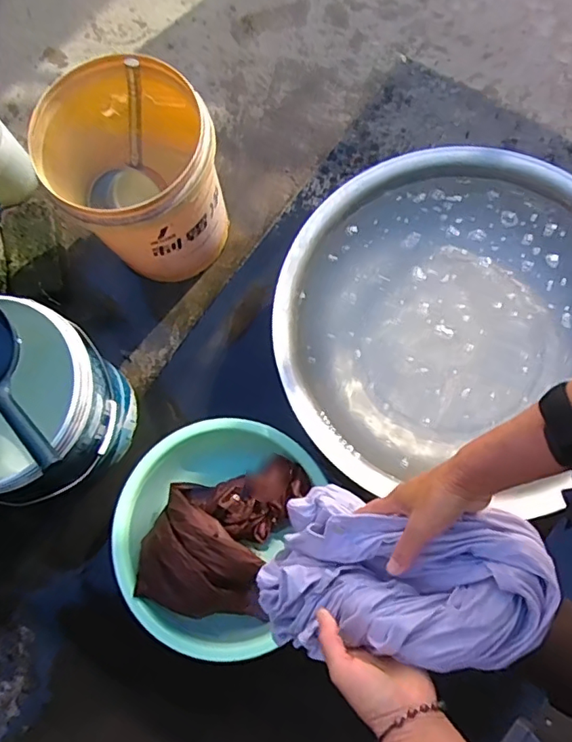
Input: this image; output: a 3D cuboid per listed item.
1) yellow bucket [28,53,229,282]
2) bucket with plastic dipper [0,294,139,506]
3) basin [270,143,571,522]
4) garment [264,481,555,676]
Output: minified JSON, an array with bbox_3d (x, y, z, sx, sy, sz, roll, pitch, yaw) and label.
[{"bbox_3d":[-0.273,-0.359,1.039,0.277,0.336,0.282,-1,76,4],"label":"yellow bucket"},{"bbox_3d":[-0.444,0.080,0.964,0.311,0.313,0.278,-40,77,-7],"label":"bucket with plastic dipper"},{"bbox_3d":[0.306,-0.087,1.038,0.617,0.176,0.656,-1,76,4],"label":"basin"},{"bbox_3d":[0.105,0.194,0.511,0.272,0.109,0.145,-5,74,36],"label":"garment"}]

